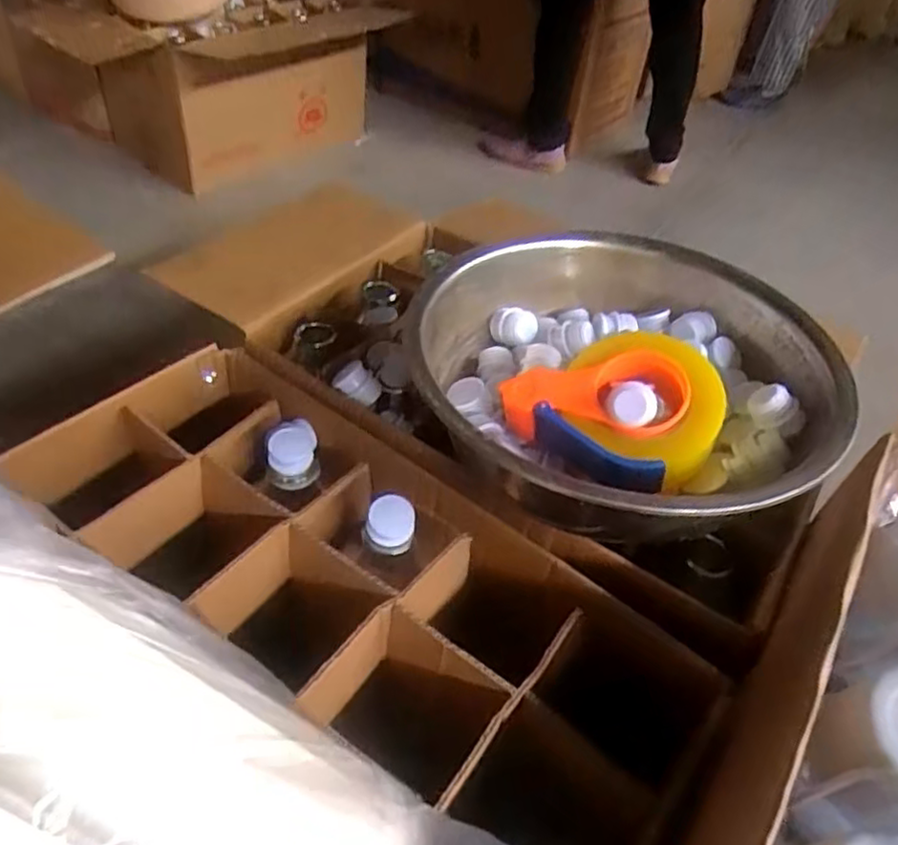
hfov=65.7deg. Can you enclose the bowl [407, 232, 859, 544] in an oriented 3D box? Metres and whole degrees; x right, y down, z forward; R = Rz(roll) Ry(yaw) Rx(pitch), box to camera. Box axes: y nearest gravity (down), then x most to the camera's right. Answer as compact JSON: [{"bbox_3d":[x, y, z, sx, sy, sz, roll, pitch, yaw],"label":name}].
[{"bbox_3d":[0.154,-0.038,0.642,0.374,0.108,0.371,0,44,-7],"label":"bowl"}]

